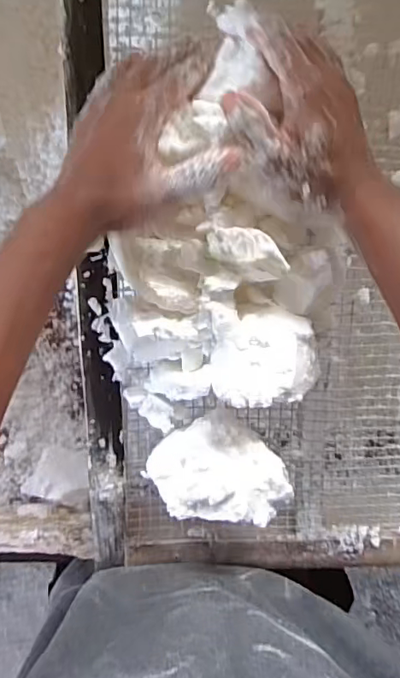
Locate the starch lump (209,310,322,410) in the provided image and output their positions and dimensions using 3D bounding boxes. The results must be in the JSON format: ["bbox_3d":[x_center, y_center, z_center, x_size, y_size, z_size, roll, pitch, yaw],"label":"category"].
[{"bbox_3d":[0.054,0.014,0.420,0.086,0.066,0.067,-2,94,-3],"label":"starch lump"}]

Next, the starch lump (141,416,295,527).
[{"bbox_3d":[0.016,0.115,0.451,0.094,0.067,0.093,-37,96,0],"label":"starch lump"}]

